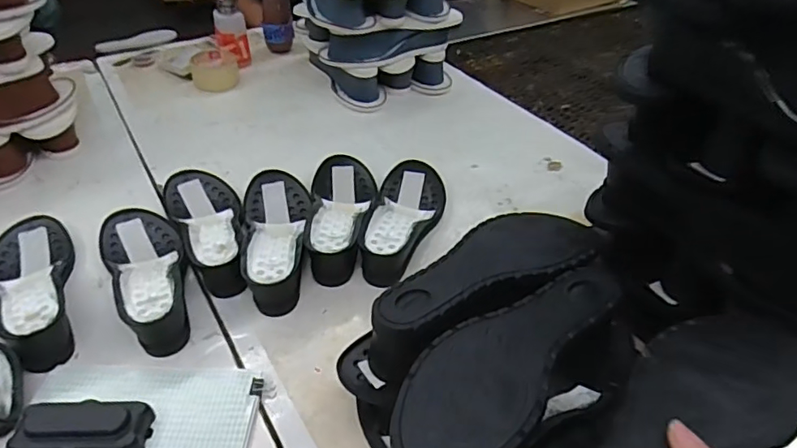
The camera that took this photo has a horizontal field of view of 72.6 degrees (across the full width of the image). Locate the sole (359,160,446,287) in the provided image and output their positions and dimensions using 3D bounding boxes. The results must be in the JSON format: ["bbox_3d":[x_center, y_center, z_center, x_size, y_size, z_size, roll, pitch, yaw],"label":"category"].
[{"bbox_3d":[0.011,-0.015,0.712,0.087,0.050,0.244,9,40,5],"label":"sole"}]

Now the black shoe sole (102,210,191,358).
[{"bbox_3d":[-0.293,0.042,0.628,0.084,0.051,0.249,-17,44,-23],"label":"black shoe sole"}]

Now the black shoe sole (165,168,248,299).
[{"bbox_3d":[-0.242,-0.005,0.685,0.090,0.047,0.259,-13,43,-20],"label":"black shoe sole"}]

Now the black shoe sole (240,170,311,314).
[{"bbox_3d":[-0.150,0.004,0.684,0.083,0.052,0.236,-6,41,-12],"label":"black shoe sole"}]

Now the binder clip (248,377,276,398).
[{"bbox_3d":[-0.132,0.161,0.530,0.025,0.006,0.019,6,40,2],"label":"binder clip"}]

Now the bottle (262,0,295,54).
[{"bbox_3d":[-0.254,-0.447,1.136,0.063,0.160,0.060,-6,41,-12],"label":"bottle"}]

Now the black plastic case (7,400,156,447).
[{"bbox_3d":[-0.275,0.183,0.473,0.105,0.029,0.050,1,40,-4],"label":"black plastic case"}]

